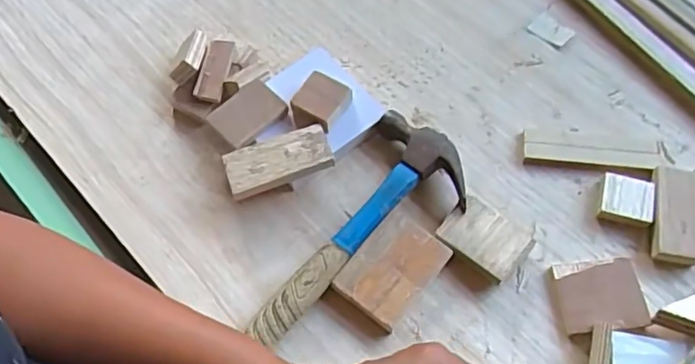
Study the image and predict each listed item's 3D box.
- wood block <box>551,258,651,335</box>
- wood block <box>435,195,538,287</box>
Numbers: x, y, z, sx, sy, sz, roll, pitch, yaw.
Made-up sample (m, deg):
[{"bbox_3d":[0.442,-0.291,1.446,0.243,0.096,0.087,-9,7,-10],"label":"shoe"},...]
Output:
[{"bbox_3d":[0.200,0.090,0.454,0.066,0.007,0.055,-6,64,-1],"label":"wood block"},{"bbox_3d":[0.113,0.047,0.470,0.066,0.017,0.050,40,71,19],"label":"wood block"}]

